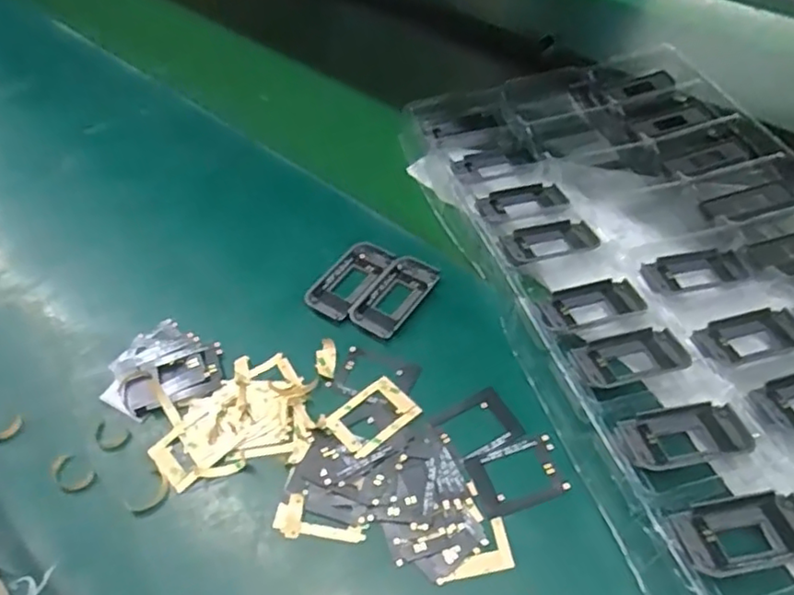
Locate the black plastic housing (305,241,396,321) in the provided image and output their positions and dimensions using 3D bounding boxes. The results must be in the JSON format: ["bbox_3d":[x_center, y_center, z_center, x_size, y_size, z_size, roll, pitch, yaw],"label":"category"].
[{"bbox_3d":[-0.036,-0.014,0.486,0.037,0.008,0.075,25,56,24],"label":"black plastic housing"}]

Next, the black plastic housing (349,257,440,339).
[{"bbox_3d":[-0.002,-0.001,0.474,0.038,0.009,0.071,25,56,24],"label":"black plastic housing"}]

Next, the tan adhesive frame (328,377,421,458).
[{"bbox_3d":[-0.016,0.077,0.411,0.052,0.004,0.039,-35,55,-23],"label":"tan adhesive frame"}]

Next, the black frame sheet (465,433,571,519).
[{"bbox_3d":[0.073,0.107,0.382,0.055,0.004,0.039,-16,50,-9],"label":"black frame sheet"}]

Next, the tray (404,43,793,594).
[{"bbox_3d":[0.213,-0.040,0.475,0.299,0.033,0.509,-16,50,-8],"label":"tray"}]

